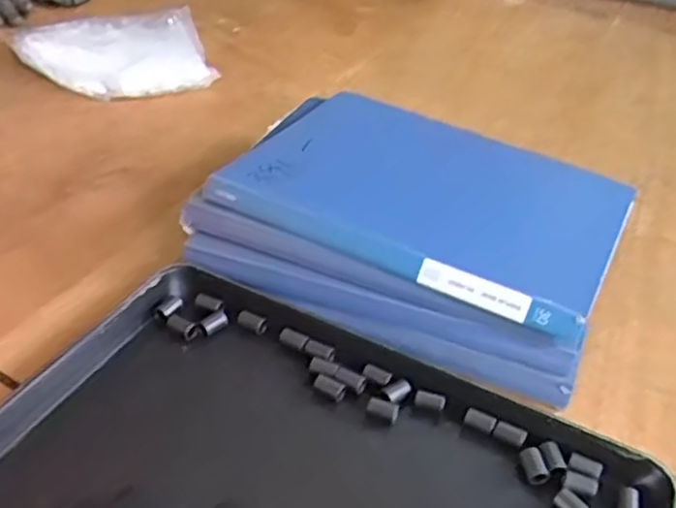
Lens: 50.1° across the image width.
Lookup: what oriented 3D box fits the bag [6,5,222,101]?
[{"bbox_3d":[-0.274,-0.250,0.881,0.220,0.040,0.195,-10,41,-19],"label":"bag"}]

